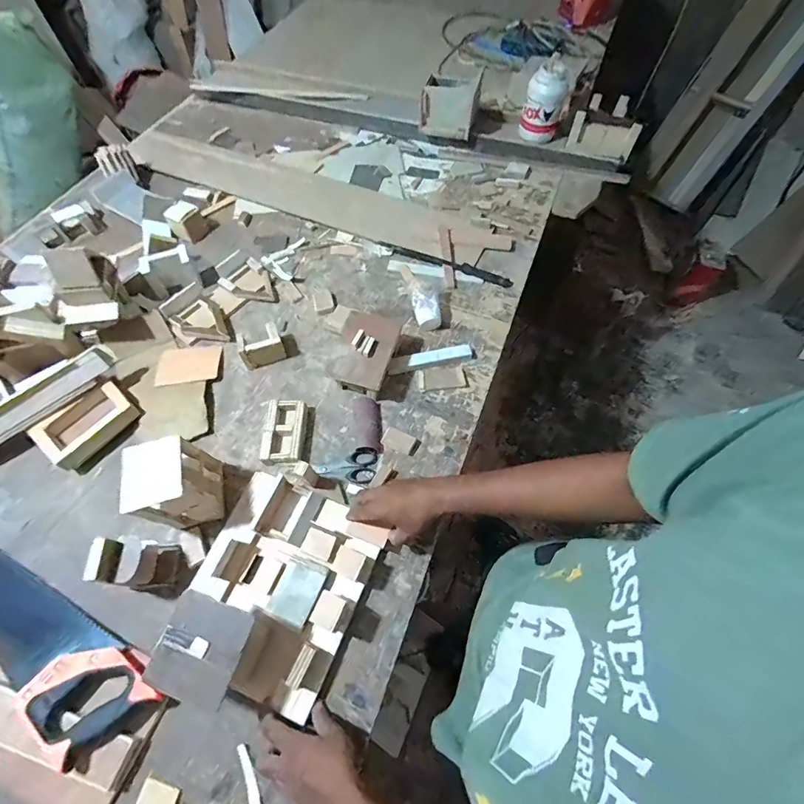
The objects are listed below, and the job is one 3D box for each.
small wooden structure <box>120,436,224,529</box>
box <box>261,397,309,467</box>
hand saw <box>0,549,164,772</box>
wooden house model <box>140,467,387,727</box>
[{"bbox_3d":[-0.341,0.124,0.633,0.098,0.137,0.108,-16,61,-8],"label":"small wooden structure"},{"bbox_3d":[-0.205,0.055,0.737,0.071,0.034,0.128,1,60,1],"label":"box"},{"bbox_3d":[-0.558,0.296,0.607,0.514,0.030,0.119,28,52,21],"label":"hand saw"},{"bbox_3d":[-0.180,0.251,0.588,0.236,0.116,0.282,23,67,8],"label":"wooden house model"}]

